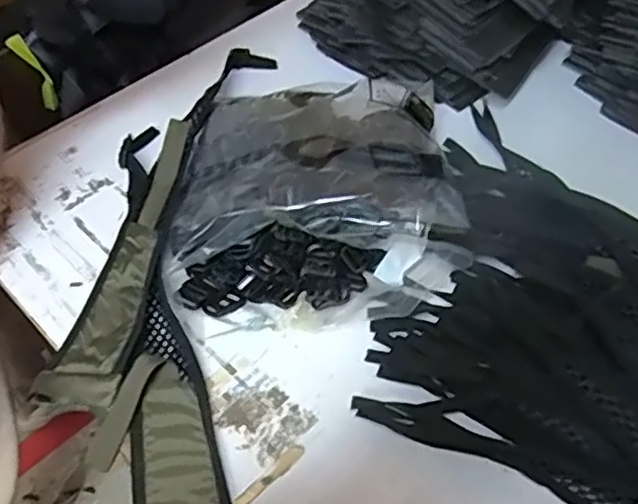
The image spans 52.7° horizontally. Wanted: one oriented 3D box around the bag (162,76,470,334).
[{"bbox_3d":[-0.008,-0.058,0.613,0.266,0.082,0.255,-3,52,-2],"label":"bag"}]

